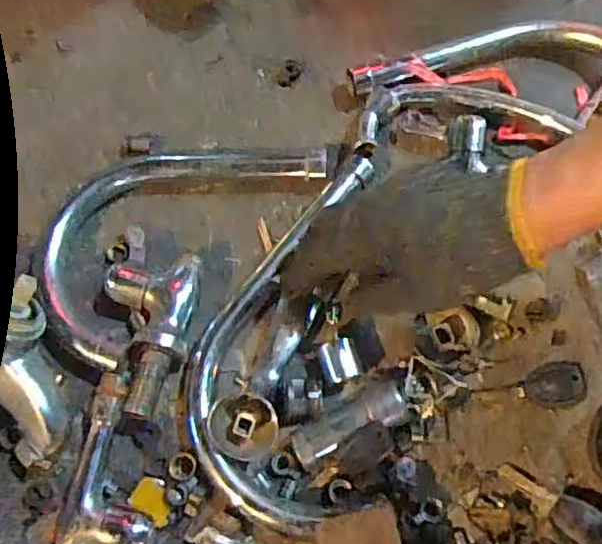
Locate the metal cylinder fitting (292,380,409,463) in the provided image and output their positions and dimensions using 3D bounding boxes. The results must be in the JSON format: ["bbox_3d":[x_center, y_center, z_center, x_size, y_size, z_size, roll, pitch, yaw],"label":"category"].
[{"bbox_3d":[0.036,0.103,0.440,0.085,0.021,0.029,-28,71,-11],"label":"metal cylinder fitting"}]

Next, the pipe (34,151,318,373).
[{"bbox_3d":[-0.101,-0.041,0.496,0.117,0.028,0.230,42,74,15],"label":"pipe"}]

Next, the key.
[{"bbox_3d":[0.161,0.081,0.450,0.072,0.004,0.031,-8,69,13],"label":"key"}]

